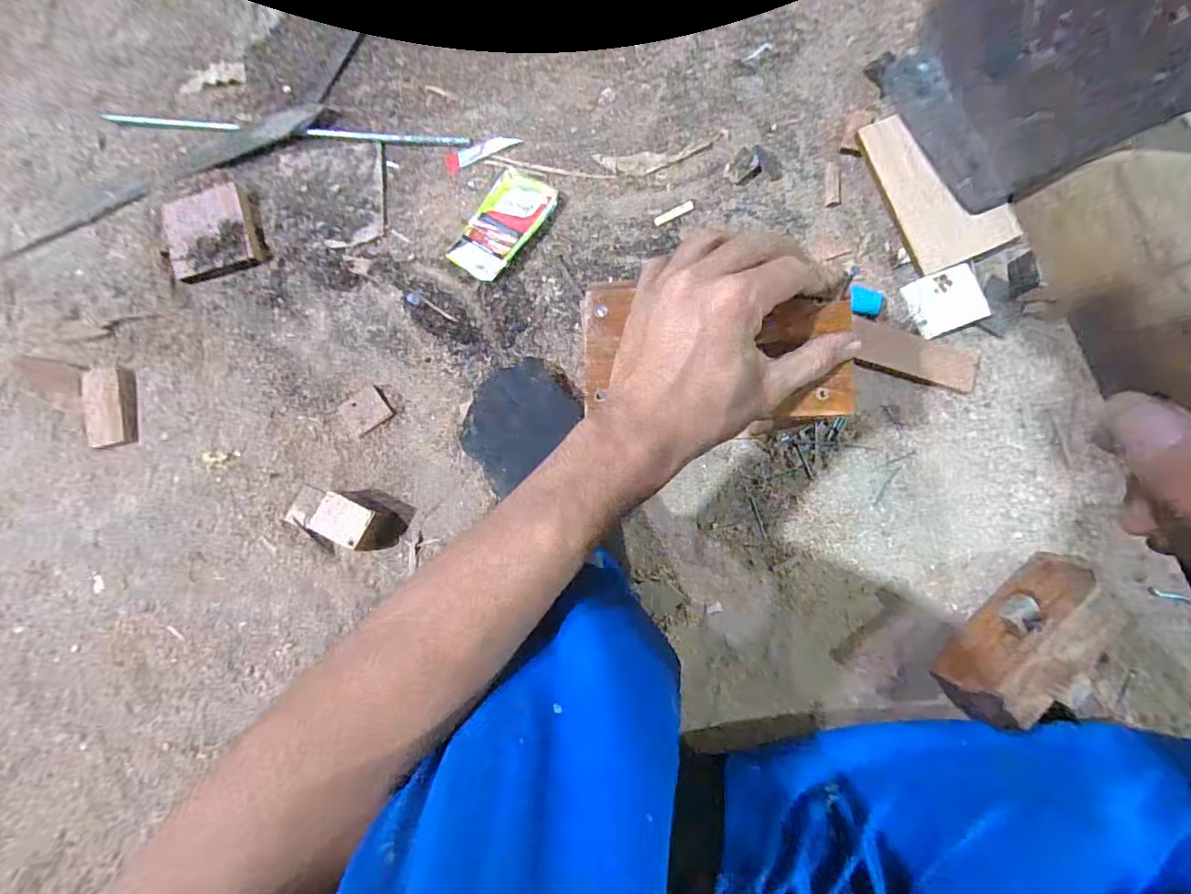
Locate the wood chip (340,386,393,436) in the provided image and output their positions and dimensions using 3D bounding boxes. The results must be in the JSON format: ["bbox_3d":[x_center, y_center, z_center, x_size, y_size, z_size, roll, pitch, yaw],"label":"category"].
[{"bbox_3d":[-0.211,-0.033,0.488,0.038,0.007,0.034,-37,82,-3],"label":"wood chip"}]

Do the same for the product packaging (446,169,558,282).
[{"bbox_3d":[-0.085,-0.209,0.497,0.065,0.020,0.109,32,84,6],"label":"product packaging"}]

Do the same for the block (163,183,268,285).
[{"bbox_3d":[-0.371,-0.207,0.512,0.082,0.016,0.086,-22,81,-1],"label":"block"}]

